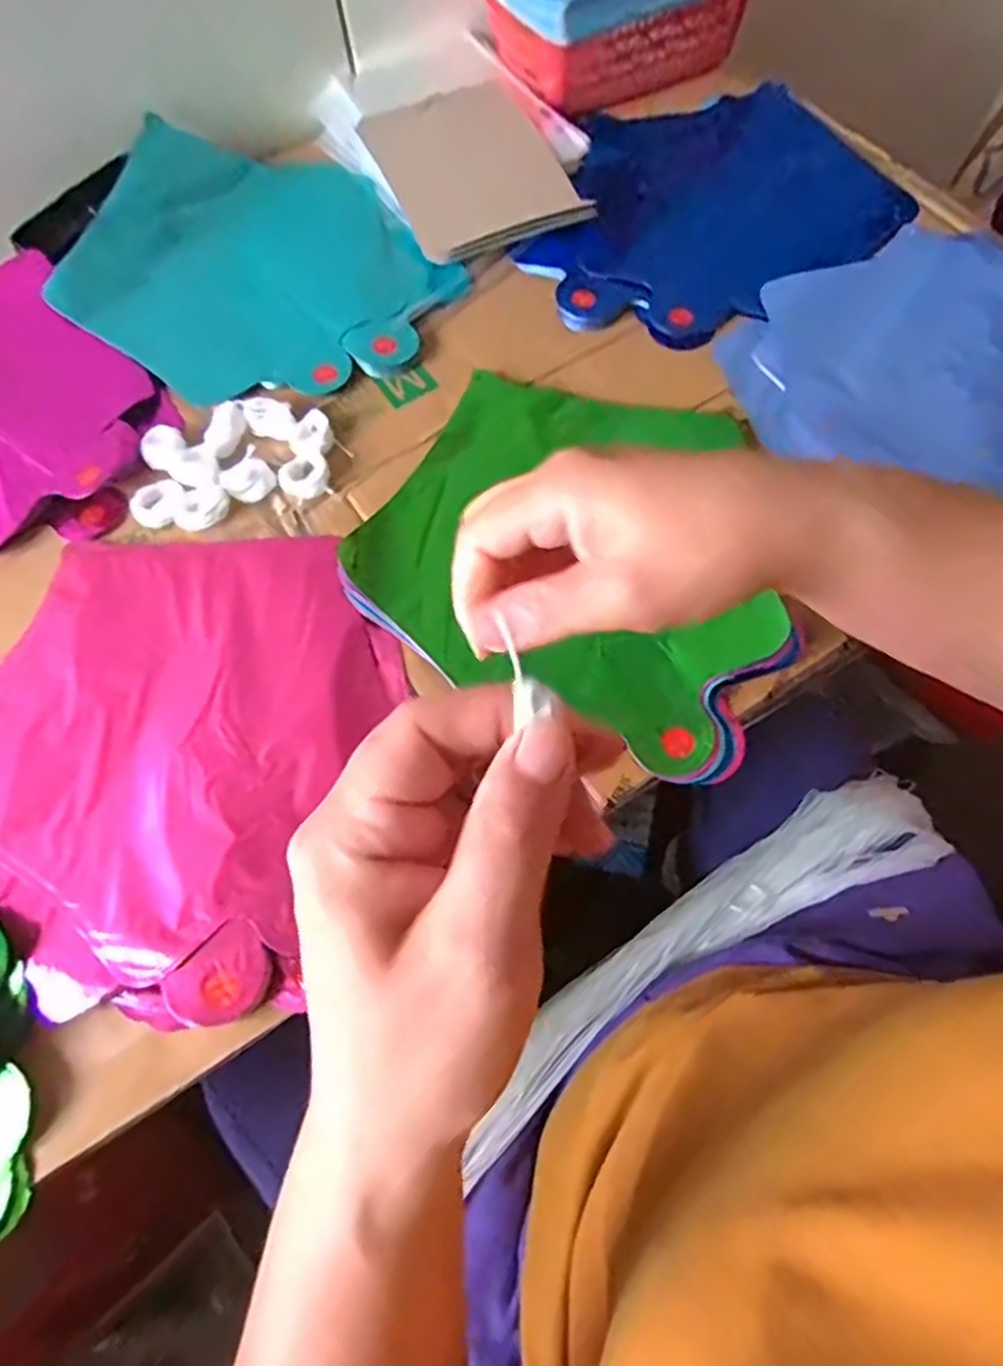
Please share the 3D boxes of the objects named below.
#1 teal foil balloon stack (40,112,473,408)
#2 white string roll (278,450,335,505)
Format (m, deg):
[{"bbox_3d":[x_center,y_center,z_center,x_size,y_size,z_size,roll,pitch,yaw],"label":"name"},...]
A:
[{"bbox_3d":[-0.170,-0.296,0.499,0.261,0.023,0.217,35,73,16],"label":"teal foil balloon stack"},{"bbox_3d":[-0.117,-0.123,0.433,0.030,0.009,0.032,-1,67,3],"label":"white string roll"}]

